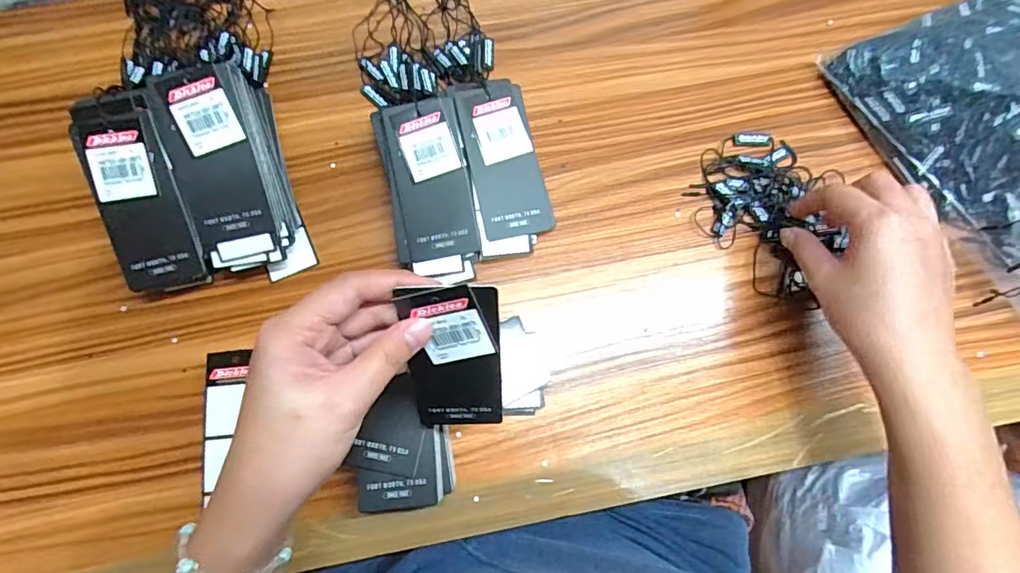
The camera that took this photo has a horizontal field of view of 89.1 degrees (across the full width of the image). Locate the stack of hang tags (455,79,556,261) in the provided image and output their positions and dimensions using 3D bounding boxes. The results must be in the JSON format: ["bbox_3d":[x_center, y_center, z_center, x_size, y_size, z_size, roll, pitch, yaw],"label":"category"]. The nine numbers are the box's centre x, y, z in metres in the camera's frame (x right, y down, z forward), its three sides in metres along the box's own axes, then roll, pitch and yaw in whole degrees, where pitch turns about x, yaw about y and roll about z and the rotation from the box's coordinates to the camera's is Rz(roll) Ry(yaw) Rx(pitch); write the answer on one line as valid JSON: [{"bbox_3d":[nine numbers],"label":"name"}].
[{"bbox_3d":[-0.003,-0.086,0.372,0.054,0.016,0.125,-9,91,-3],"label":"stack of hang tags"}]

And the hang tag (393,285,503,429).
[{"bbox_3d":[-0.029,0.040,0.274,0.047,0.103,0.006,-2,40,-1],"label":"hang tag"}]

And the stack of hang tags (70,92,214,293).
[{"bbox_3d":[-0.241,-0.060,0.344,0.049,0.029,0.129,-12,103,-3],"label":"stack of hang tags"}]

